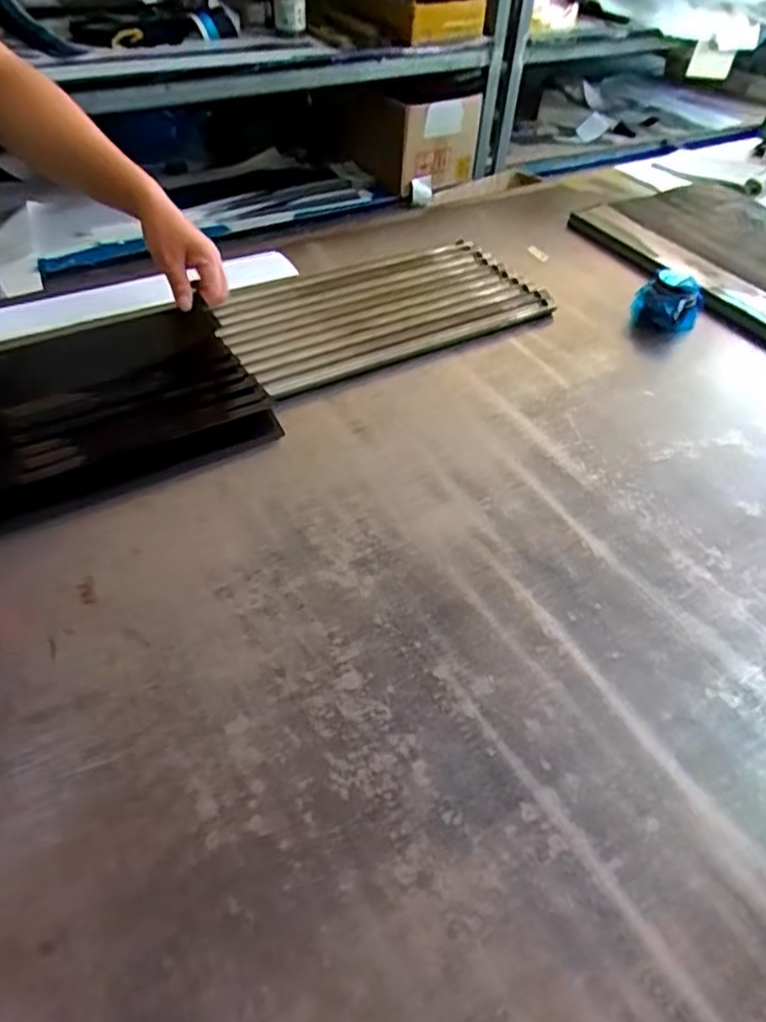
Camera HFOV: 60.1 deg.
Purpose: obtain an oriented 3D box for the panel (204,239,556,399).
[{"bbox_3d":[-0.005,-0.255,0.827,0.404,0.034,0.200,-23,52,-23],"label":"panel"}]

